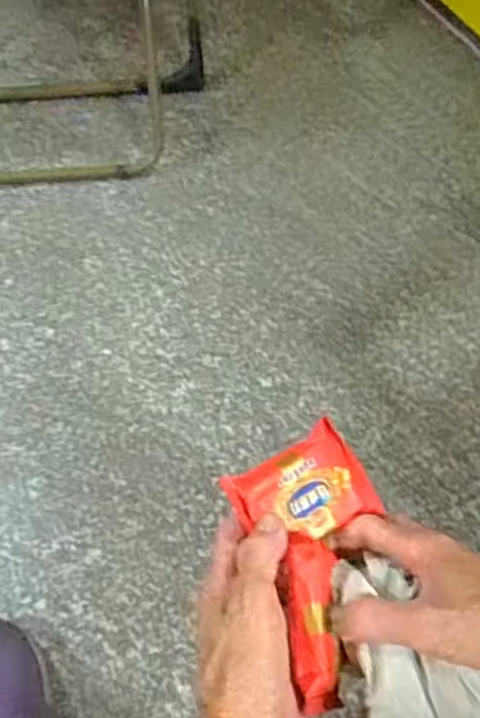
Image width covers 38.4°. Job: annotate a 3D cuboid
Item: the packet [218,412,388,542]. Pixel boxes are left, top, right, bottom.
[{"bbox_3d":[0.040,0.080,0.409,0.084,0.011,0.061,-27,90,-23],"label":"packet"}]

